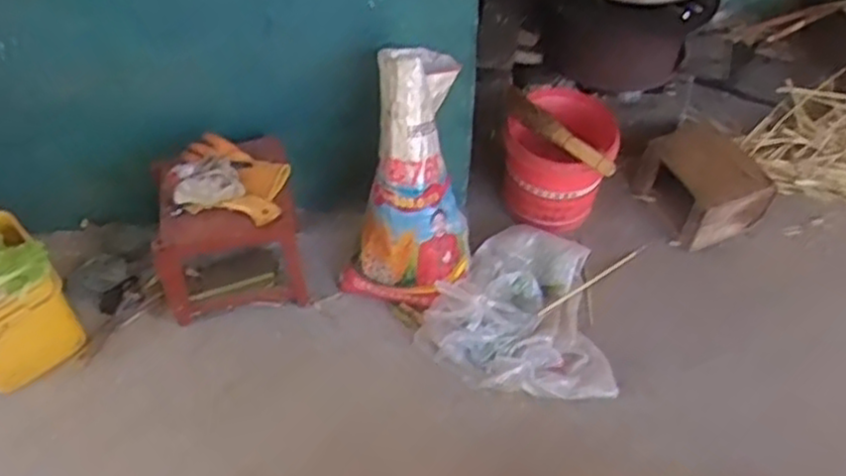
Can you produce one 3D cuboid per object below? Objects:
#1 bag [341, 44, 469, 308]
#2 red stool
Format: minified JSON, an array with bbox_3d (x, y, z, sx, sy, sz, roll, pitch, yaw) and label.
[{"bbox_3d":[-0.026,-0.114,1.617,0.265,0.562,0.215,7,25,5],"label":"bag"},{"bbox_3d":[-0.429,-0.027,1.668,0.307,0.308,0.283,-7,48,-6],"label":"red stool"}]

